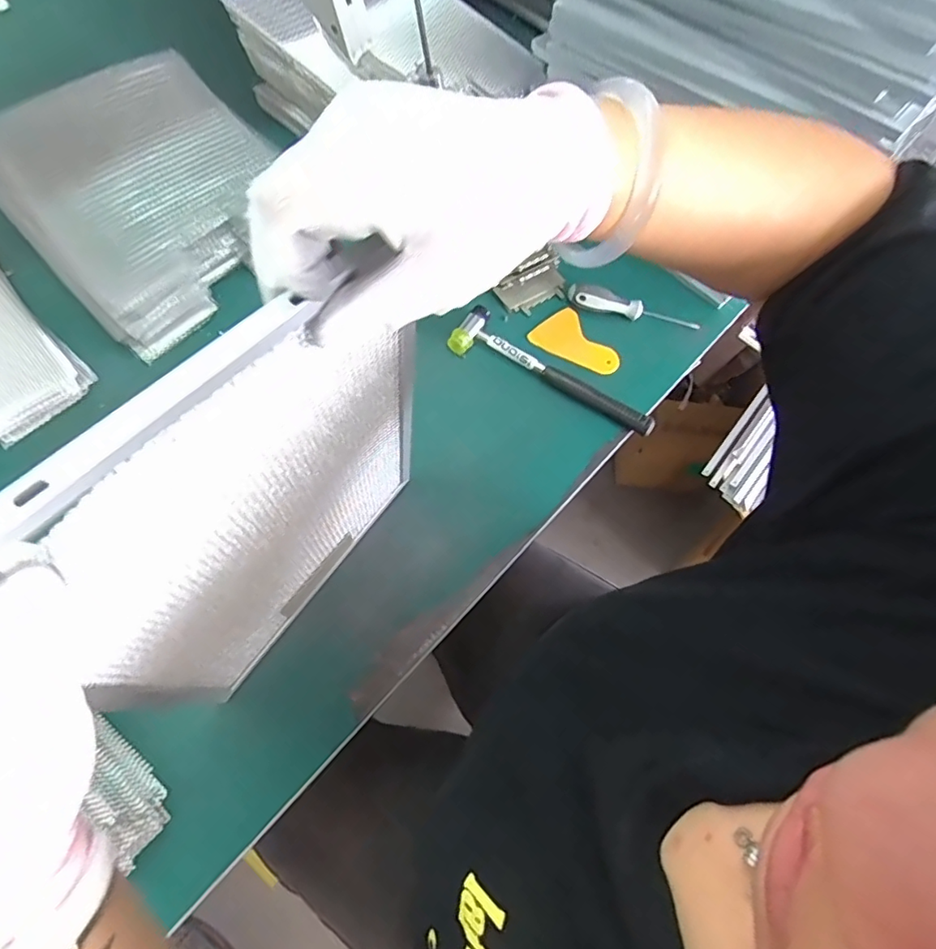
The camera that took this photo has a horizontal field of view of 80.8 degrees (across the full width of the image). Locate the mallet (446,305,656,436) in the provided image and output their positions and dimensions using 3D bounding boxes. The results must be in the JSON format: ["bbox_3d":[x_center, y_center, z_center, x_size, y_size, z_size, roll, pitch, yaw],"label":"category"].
[{"bbox_3d":[0.097,-0.117,0.613,0.243,0.021,0.053,28,67,9],"label":"mallet"}]

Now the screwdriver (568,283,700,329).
[{"bbox_3d":[0.197,-0.199,0.658,0.155,0.020,0.027,16,65,4],"label":"screwdriver"}]

